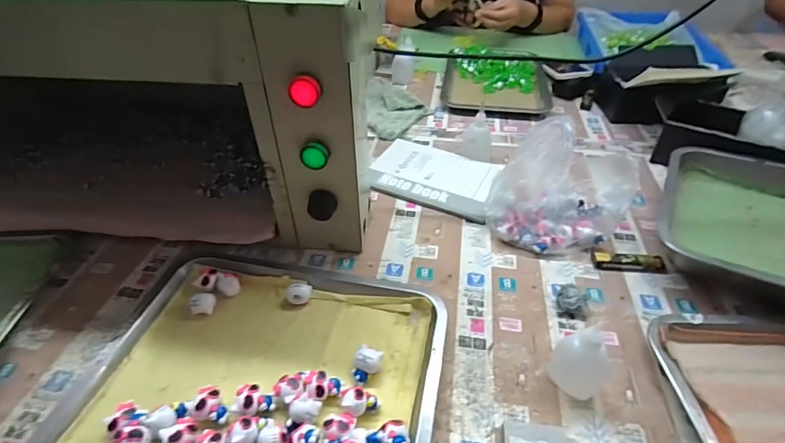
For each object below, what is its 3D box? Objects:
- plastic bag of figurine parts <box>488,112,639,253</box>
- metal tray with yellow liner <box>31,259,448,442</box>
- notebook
[{"bbox_3d":[0.216,-0.041,0.525,0.159,0.104,0.157,23,48,24],"label":"plastic bag of figurine parts"},{"bbox_3d":[-0.117,0.143,0.371,0.313,0.033,0.266,7,43,9],"label":"metal tray with yellow liner"},{"bbox_3d":[0.064,-0.073,0.625,0.188,0.010,0.138,17,46,19],"label":"notebook"}]

